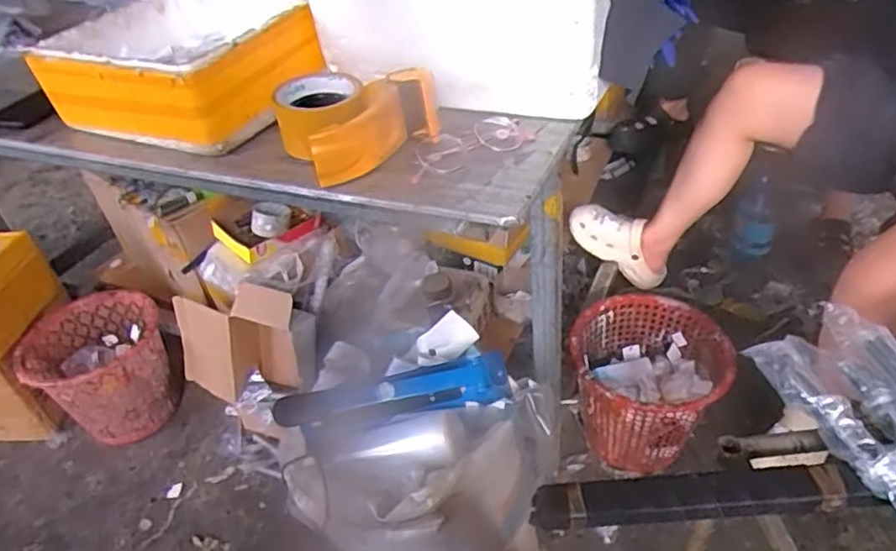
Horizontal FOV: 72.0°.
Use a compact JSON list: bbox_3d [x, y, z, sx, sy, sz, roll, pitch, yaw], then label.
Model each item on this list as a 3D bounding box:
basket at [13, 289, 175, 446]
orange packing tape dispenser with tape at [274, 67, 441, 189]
[{"bbox_3d":[-0.773,0.217,1.412,0.287,0.232,0.256,-33,45,-28],"label":"basket"},{"bbox_3d":[-0.089,-0.165,0.652,0.168,0.063,0.168,-4,39,4],"label":"orange packing tape dispenser with tape"}]

